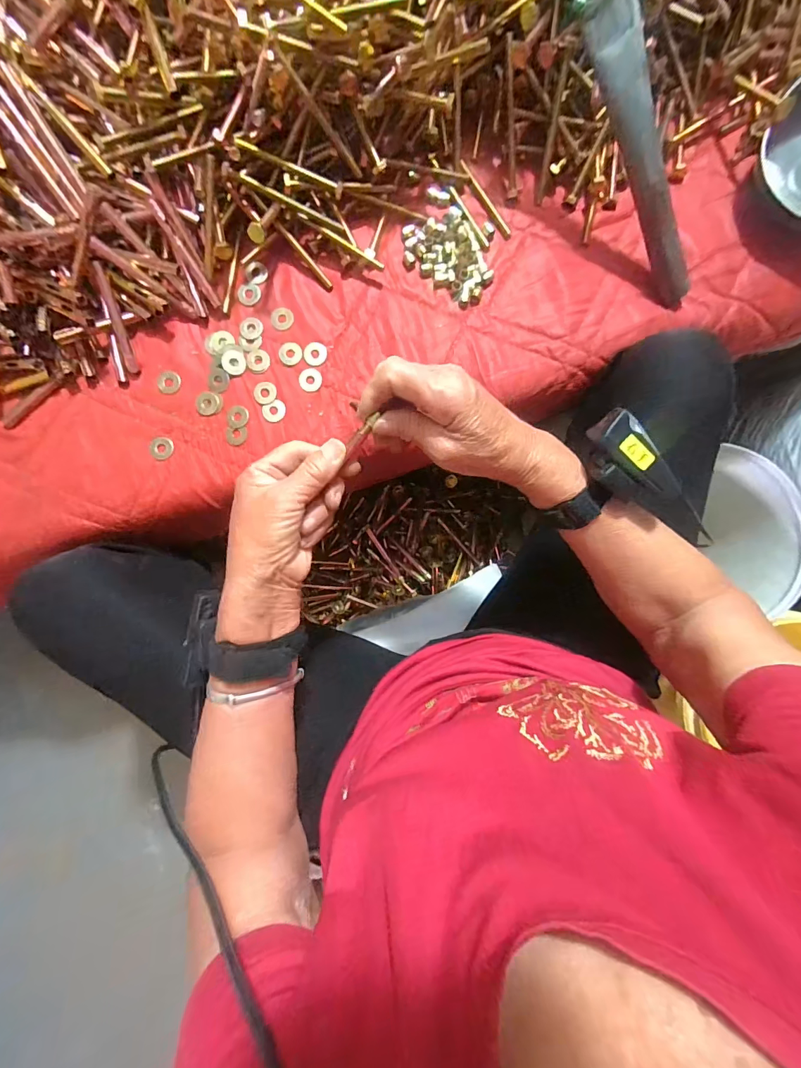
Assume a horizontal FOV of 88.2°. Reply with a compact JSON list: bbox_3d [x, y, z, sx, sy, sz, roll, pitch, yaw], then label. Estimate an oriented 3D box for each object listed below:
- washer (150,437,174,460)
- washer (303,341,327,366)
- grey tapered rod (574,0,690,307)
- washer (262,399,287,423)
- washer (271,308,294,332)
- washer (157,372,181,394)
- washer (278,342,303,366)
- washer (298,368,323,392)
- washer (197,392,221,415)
[{"bbox_3d":[-0.228,-0.082,0.394,0.020,0.004,0.022,0,89,-1],"label":"washer"},{"bbox_3d":[-0.082,-0.173,0.397,0.022,0.004,0.022,0,89,-1],"label":"washer"},{"bbox_3d":[0.197,-0.305,0.336,0.032,0.023,0.231,-36,118,1],"label":"grey tapered rod"},{"bbox_3d":[-0.120,-0.117,0.393,0.022,0.004,0.020,0,89,-1],"label":"washer"},{"bbox_3d":[-0.114,-0.209,0.400,0.021,0.004,0.022,0,89,-1],"label":"washer"},{"bbox_3d":[-0.221,-0.144,0.393,0.022,0.004,0.021,0,89,-1],"label":"washer"},{"bbox_3d":[-0.106,-0.174,0.397,0.023,0.004,0.022,0,89,-1],"label":"washer"},{"bbox_3d":[-0.086,-0.148,0.395,0.023,0.004,0.022,0,89,-1],"label":"washer"},{"bbox_3d":[-0.185,-0.125,0.395,0.021,0.004,0.022,-29,89,-2],"label":"washer"}]

